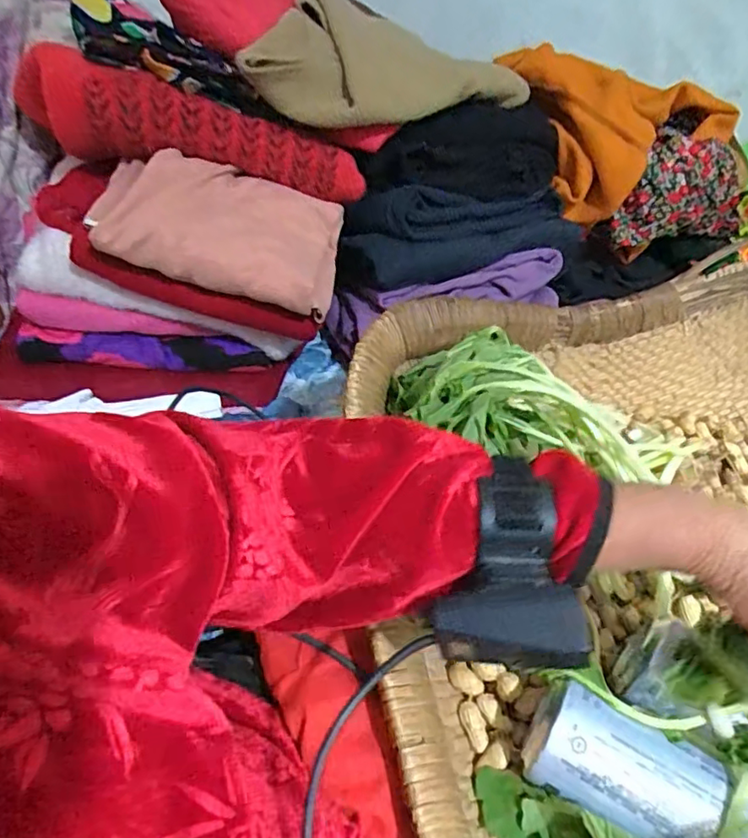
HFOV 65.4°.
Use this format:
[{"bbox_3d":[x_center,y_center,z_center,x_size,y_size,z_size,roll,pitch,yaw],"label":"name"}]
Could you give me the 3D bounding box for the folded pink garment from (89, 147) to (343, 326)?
[{"bbox_3d":[-0.158,-0.192,0.587,0.240,0.057,0.143,8,62,-7],"label":"folded pink garment"}]

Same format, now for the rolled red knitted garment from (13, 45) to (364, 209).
[{"bbox_3d":[-0.198,-0.294,0.600,0.376,0.103,0.074,11,46,4],"label":"rolled red knitted garment"}]

